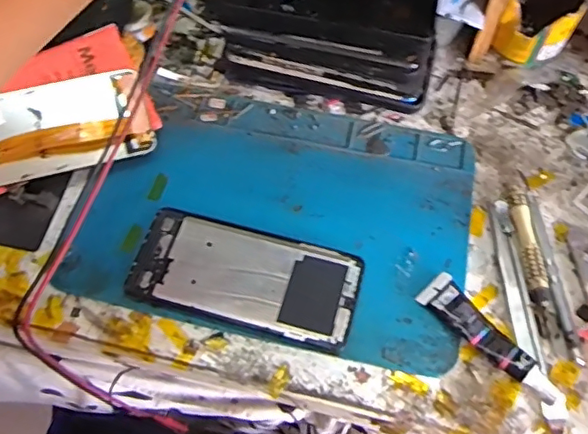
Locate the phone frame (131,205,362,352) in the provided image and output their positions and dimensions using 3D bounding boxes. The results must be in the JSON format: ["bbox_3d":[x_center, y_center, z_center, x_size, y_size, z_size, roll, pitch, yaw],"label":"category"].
[{"bbox_3d":[-0.034,0.042,0.405,0.159,0.010,0.074,14,65,7],"label":"phone frame"}]

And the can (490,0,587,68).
[{"bbox_3d":[0.211,-0.169,0.482,0.057,0.059,0.068,25,67,12],"label":"can"}]

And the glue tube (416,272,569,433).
[{"bbox_3d":[0.136,0.088,0.376,0.026,0.015,0.121,-37,70,-16],"label":"glue tube"}]

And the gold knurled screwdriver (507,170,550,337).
[{"bbox_3d":[0.173,0.022,0.412,0.016,0.012,0.127,1,64,1],"label":"gold knurled screwdriver"}]

